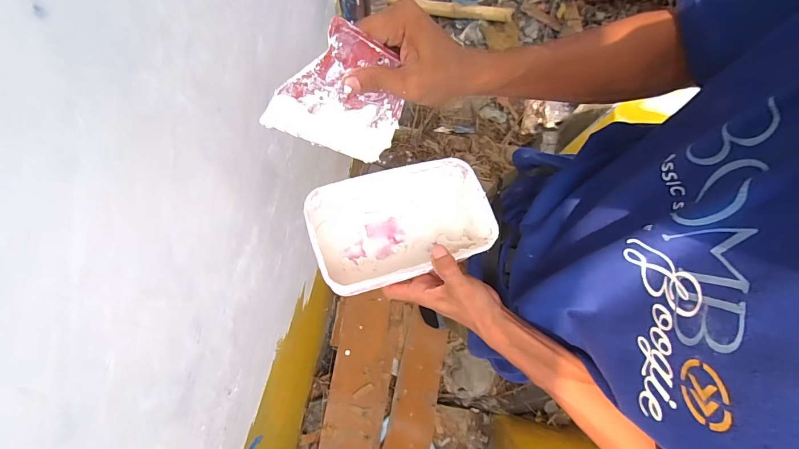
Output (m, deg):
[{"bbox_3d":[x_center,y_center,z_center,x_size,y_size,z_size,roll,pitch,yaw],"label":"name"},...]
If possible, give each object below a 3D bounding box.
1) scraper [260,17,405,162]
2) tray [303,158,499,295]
[{"bbox_3d":[-0.041,-0.108,0.331,0.105,0.122,0.004,-46,52,27],"label":"scraper"},{"bbox_3d":[0.002,0.000,0.413,0.184,0.082,0.110,-18,80,-4],"label":"tray"}]

